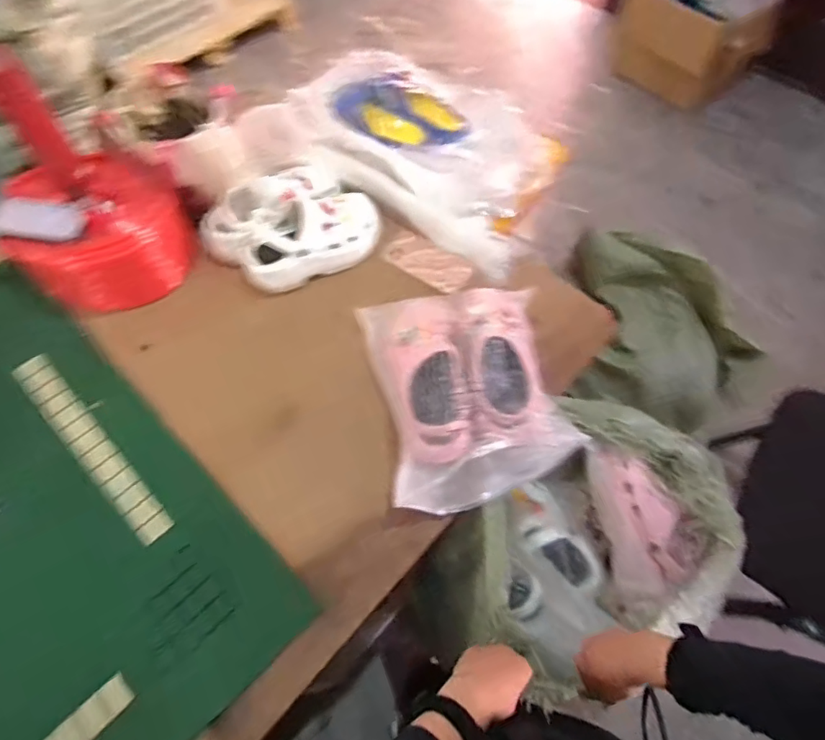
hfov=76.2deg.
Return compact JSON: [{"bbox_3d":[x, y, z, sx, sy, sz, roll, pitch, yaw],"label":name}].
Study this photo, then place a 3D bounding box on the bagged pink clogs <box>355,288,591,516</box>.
[{"bbox_3d":[0.083,0.024,0.818,0.281,0.114,0.334,-12,61,-8],"label":"bagged pink clogs"}]

